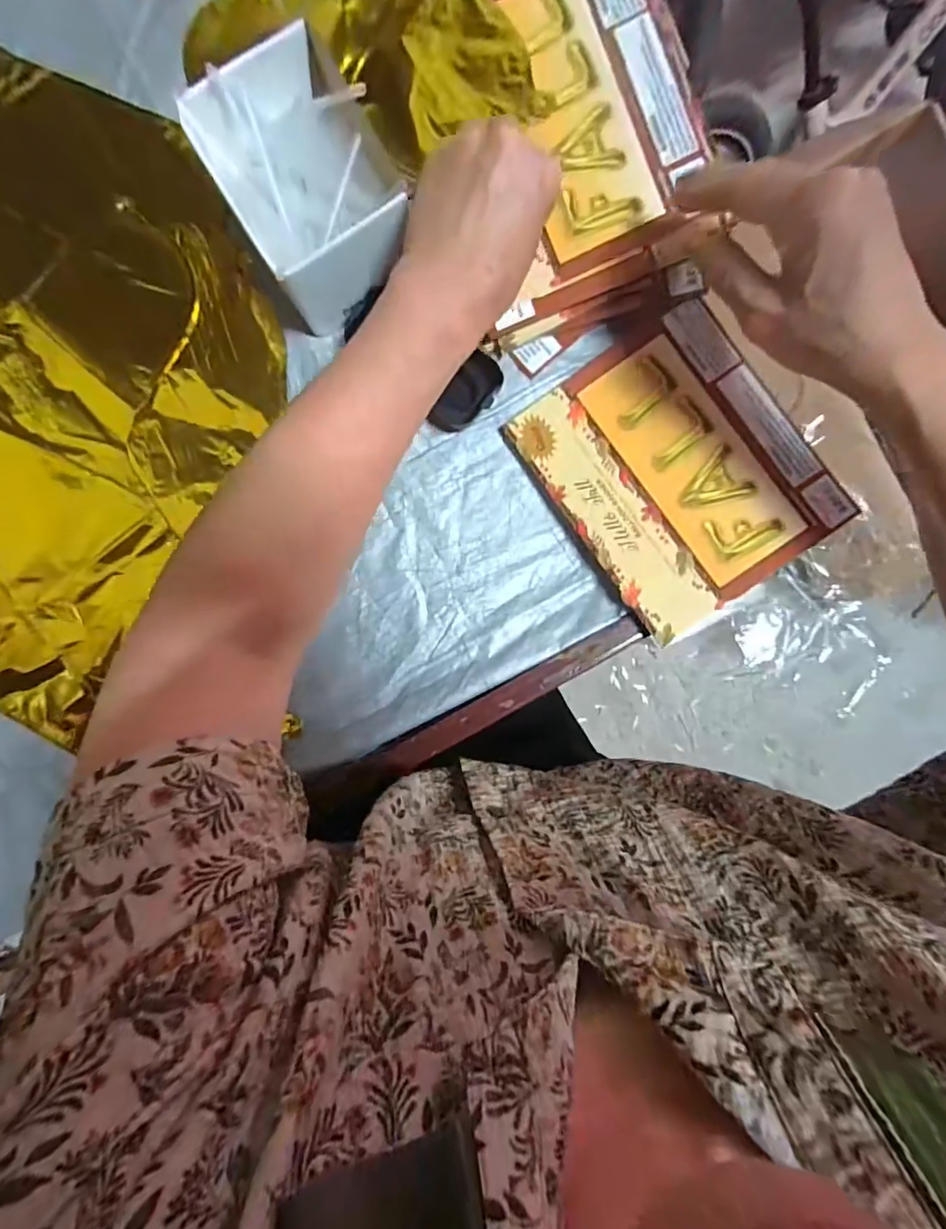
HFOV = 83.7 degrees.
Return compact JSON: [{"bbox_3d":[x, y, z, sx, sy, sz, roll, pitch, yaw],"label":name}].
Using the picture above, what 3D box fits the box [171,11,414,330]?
[{"bbox_3d":[-0.101,-0.268,0.347,0.097,0.079,0.130,-30,93,-1],"label":"box"}]

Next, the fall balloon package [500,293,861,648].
[{"bbox_3d":[0.144,-0.102,0.372,0.168,0.008,0.191,-35,85,2],"label":"fall balloon package"}]

